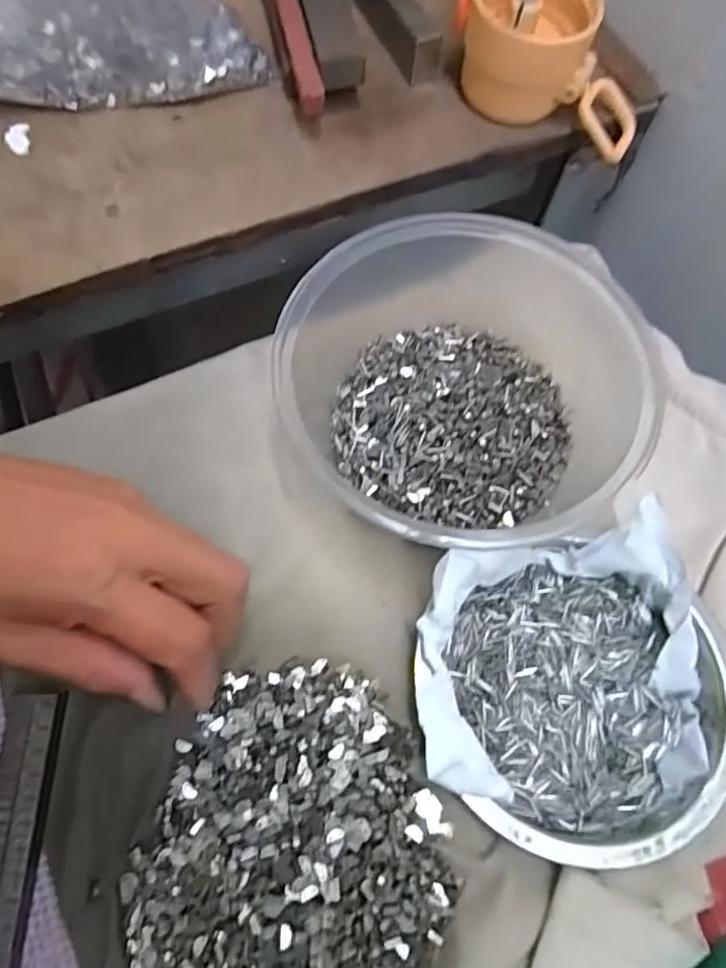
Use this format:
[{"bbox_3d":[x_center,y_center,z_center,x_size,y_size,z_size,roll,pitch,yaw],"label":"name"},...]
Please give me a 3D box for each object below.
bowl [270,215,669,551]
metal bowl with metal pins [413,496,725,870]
[{"bbox_3d":[0.045,-0.040,0.248,0.137,0.053,0.134,1,69,-2],"label":"bowl"},{"bbox_3d":[0.081,0.079,0.230,0.121,0.034,0.111,1,69,-2],"label":"metal bowl with metal pins"}]

